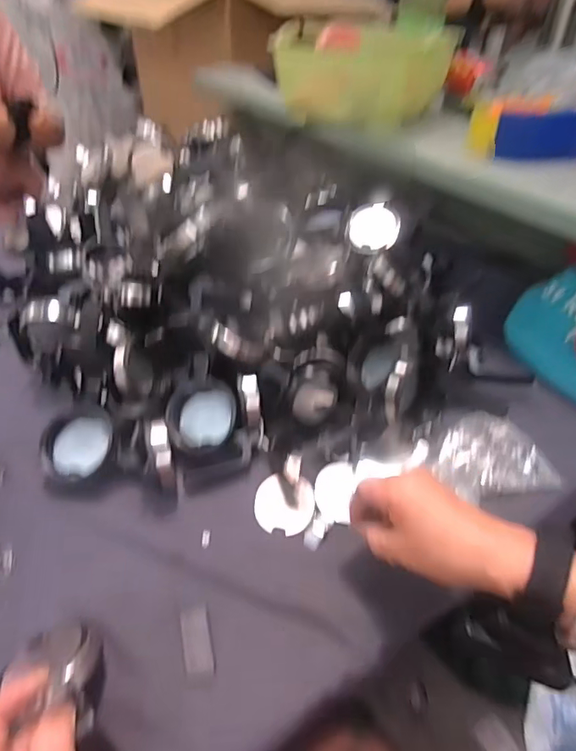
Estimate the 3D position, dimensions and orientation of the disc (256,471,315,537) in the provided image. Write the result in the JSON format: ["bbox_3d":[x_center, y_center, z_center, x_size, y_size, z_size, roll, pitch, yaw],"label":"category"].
[{"bbox_3d":[-0.004,0.121,0.473,0.056,0.006,0.059,-1,41,1],"label":"disc"}]

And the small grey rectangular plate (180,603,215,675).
[{"bbox_3d":[-0.070,0.203,0.385,0.022,0.004,0.050,-10,42,-11],"label":"small grey rectangular plate"}]

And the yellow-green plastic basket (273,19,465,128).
[{"bbox_3d":[0.107,-0.463,0.767,0.245,0.103,0.165,21,45,24],"label":"yellow-green plastic basket"}]

